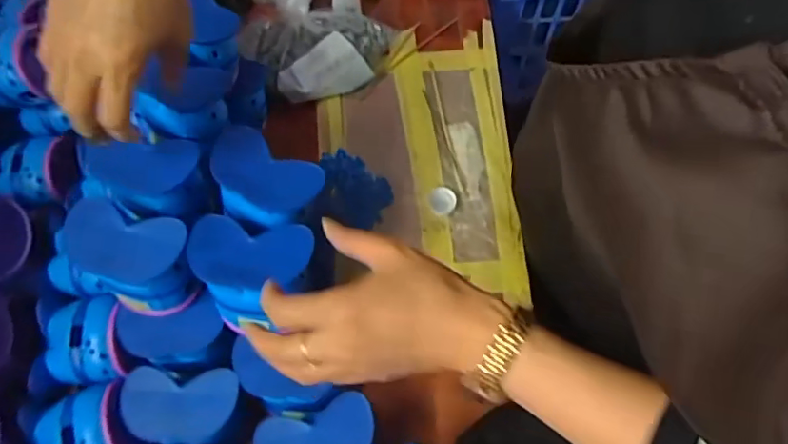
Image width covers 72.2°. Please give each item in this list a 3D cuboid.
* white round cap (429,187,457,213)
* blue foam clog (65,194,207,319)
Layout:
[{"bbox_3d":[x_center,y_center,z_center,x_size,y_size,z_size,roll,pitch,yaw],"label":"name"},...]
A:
[{"bbox_3d":[0.053,-0.023,0.584,0.027,0.009,0.029,-1,69,2],"label":"white round cap"},{"bbox_3d":[-0.213,0.036,0.459,0.090,0.096,0.069,15,70,7],"label":"blue foam clog"}]

